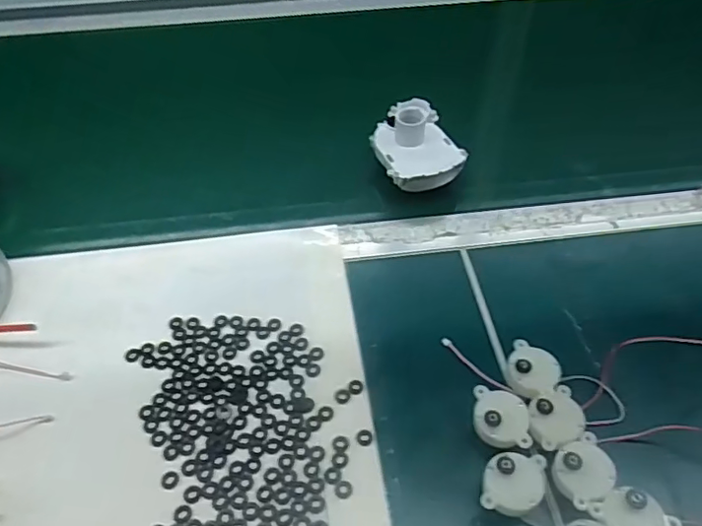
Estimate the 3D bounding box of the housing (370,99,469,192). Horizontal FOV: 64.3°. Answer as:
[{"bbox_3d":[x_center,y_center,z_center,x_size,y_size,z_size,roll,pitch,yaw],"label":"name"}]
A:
[{"bbox_3d":[0.057,-0.107,0.514,0.071,0.051,0.098,-17,51,-13],"label":"housing"}]

